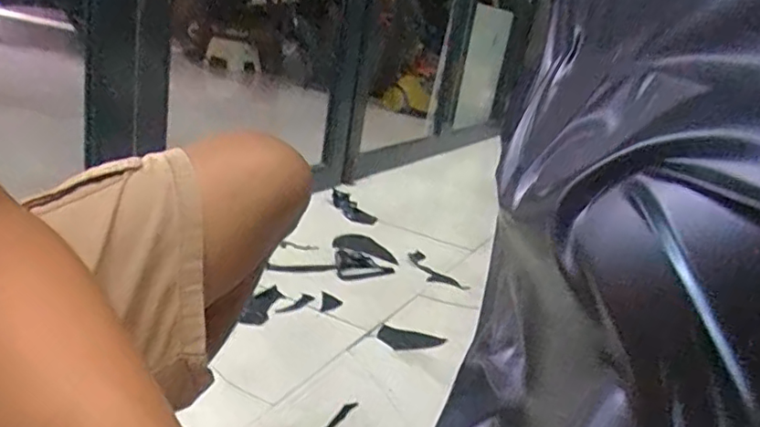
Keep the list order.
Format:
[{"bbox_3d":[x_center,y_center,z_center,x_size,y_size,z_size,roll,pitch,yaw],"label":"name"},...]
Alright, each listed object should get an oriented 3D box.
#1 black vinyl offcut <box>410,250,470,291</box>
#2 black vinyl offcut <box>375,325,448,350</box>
[{"bbox_3d":[0.134,0.151,1.526,0.070,0.010,0.223,-2,23,-33],"label":"black vinyl offcut"},{"bbox_3d":[0.060,0.260,1.196,0.134,0.011,0.083,13,19,13],"label":"black vinyl offcut"}]

